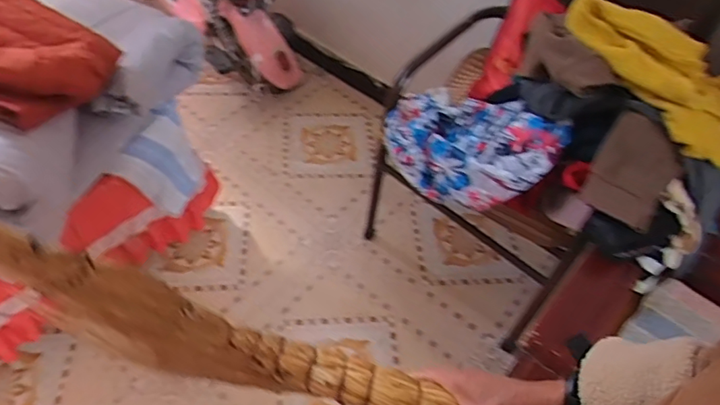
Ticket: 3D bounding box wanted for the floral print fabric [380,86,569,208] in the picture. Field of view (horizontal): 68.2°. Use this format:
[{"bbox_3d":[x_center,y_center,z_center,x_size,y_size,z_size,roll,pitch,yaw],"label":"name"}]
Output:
[{"bbox_3d":[0.233,-0.144,1.194,0.399,0.211,0.216,29,55,17],"label":"floral print fabric"}]

